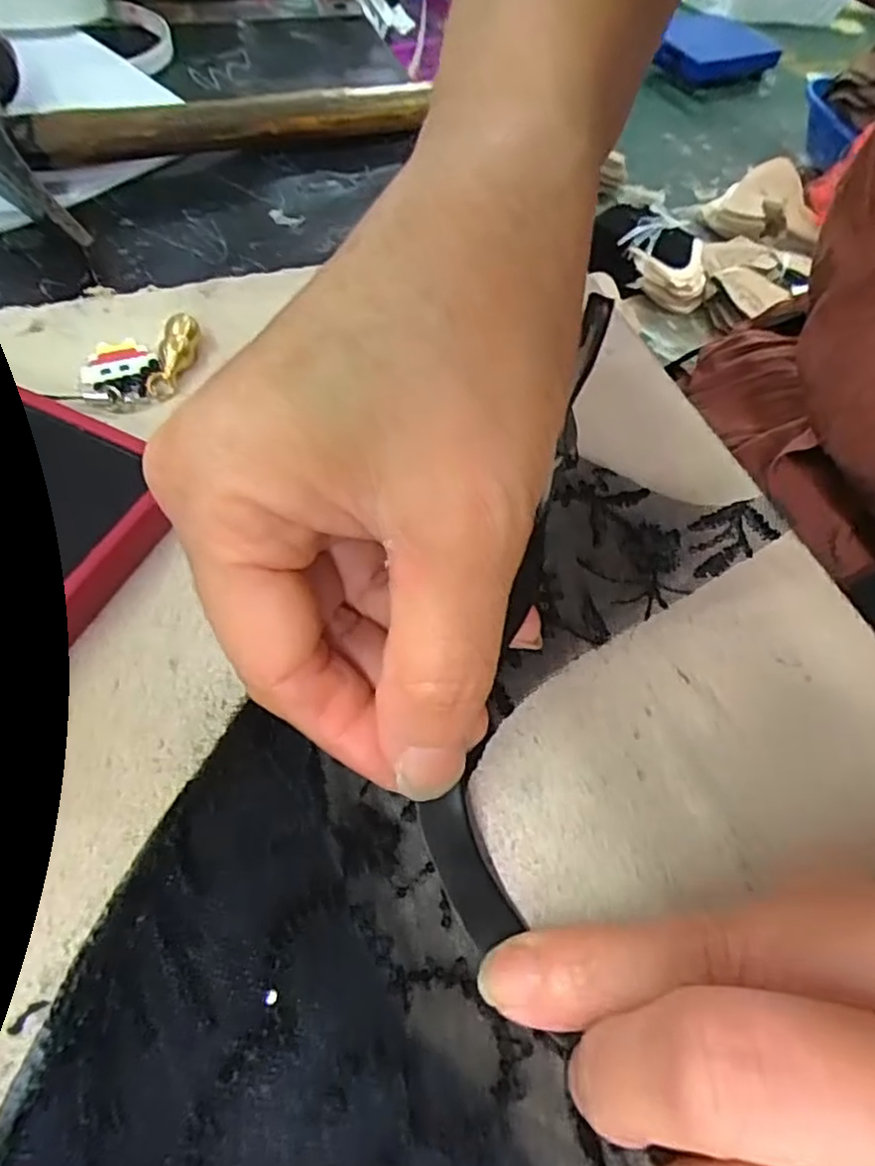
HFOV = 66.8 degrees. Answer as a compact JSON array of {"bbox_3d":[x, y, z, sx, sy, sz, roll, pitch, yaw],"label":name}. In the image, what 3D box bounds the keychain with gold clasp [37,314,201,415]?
[{"bbox_3d":[-0.092,-0.067,0.199,0.032,0.008,0.034,7,57,-4],"label":"keychain with gold clasp"}]

